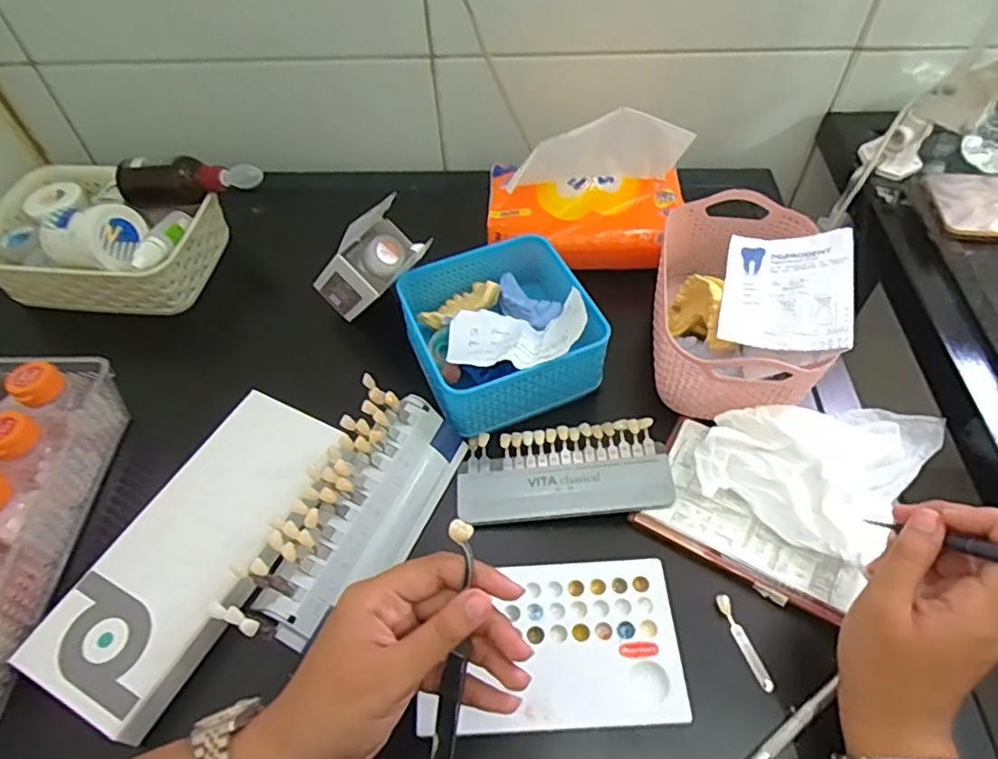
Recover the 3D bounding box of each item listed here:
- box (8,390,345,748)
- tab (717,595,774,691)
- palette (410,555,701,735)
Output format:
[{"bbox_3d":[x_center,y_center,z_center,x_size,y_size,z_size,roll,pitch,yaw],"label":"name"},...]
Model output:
[{"bbox_3d":[-0.194,0.104,0.402,0.090,0.026,0.210,22,58,17],"label":"box"},{"bbox_3d":[0.148,0.158,0.374,0.010,0.004,0.057,-16,55,-9],"label":"tab"},{"bbox_3d":[0.031,0.159,0.372,0.149,0.009,0.092,-3,54,0],"label":"palette"}]

